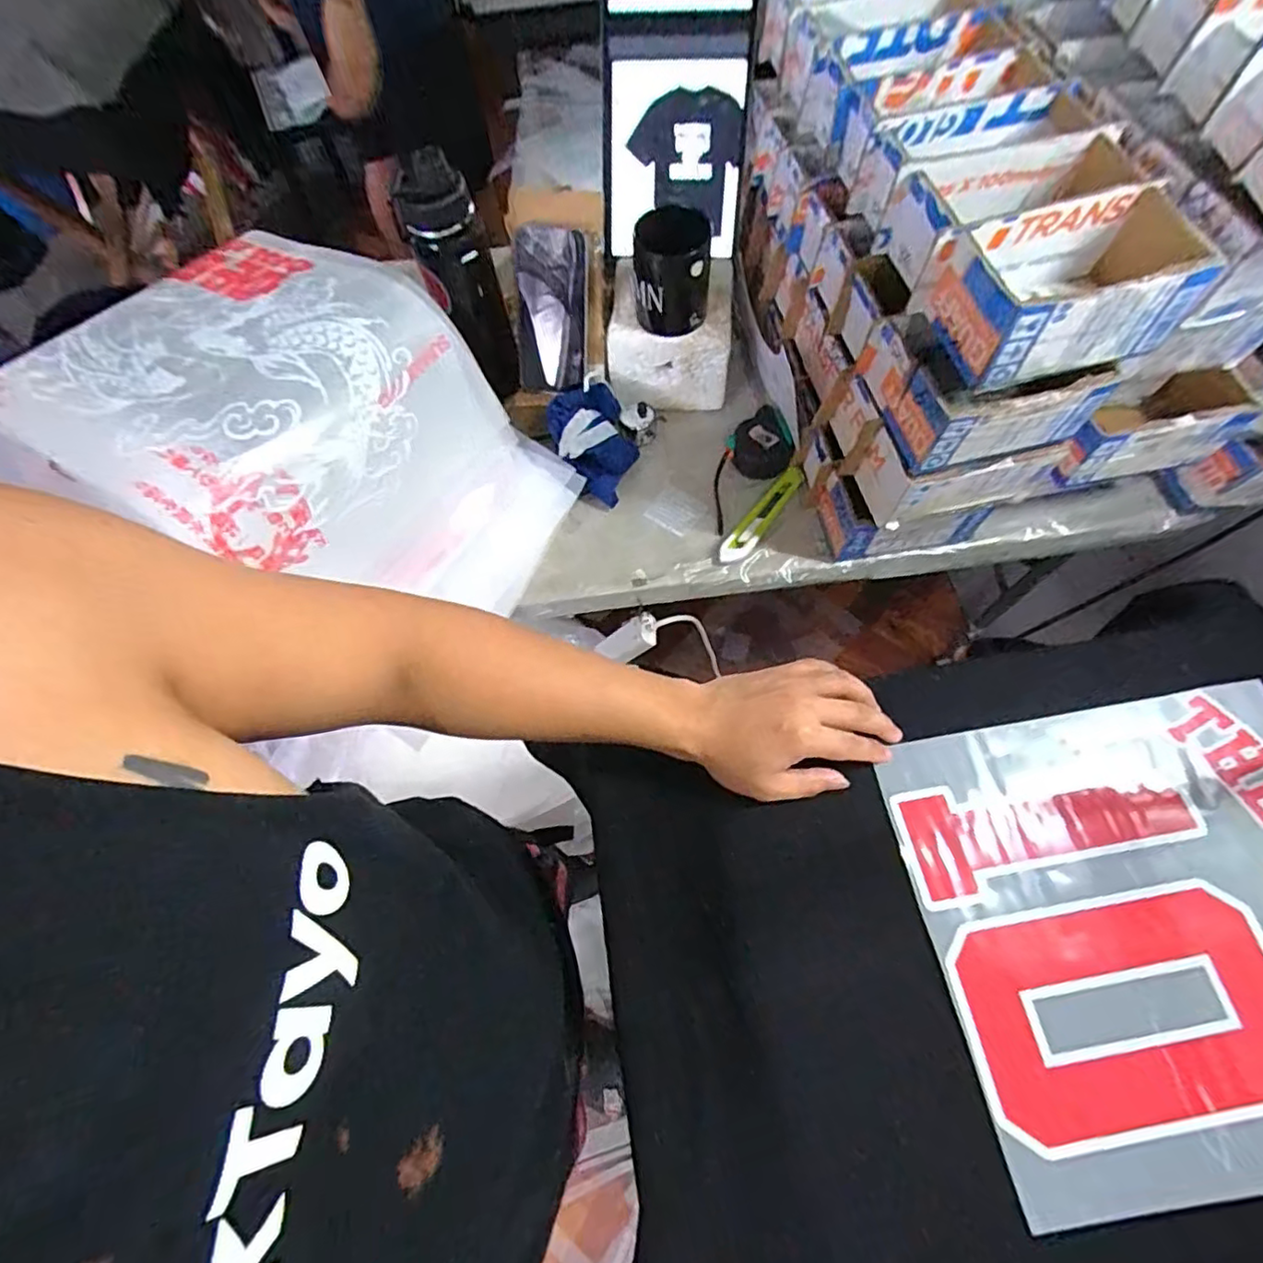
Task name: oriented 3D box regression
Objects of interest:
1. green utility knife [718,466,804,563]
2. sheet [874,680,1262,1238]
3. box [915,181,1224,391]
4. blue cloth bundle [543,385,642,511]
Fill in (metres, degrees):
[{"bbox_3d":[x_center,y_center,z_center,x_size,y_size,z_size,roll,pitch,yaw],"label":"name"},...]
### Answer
[{"bbox_3d":[0.156,-0.140,0.737,0.031,0.015,0.157,36,72,16],"label":"green utility knife"},{"bbox_3d":[0.376,0.203,0.440,0.324,0.009,0.297,-9,66,-2],"label":"sheet"},{"bbox_3d":[0.336,-0.264,0.479,0.189,0.073,0.104,-14,67,-4],"label":"box"},{"bbox_3d":[-0.044,-0.228,0.752,0.096,0.070,0.130,-22,68,-8],"label":"blue cloth bundle"}]

